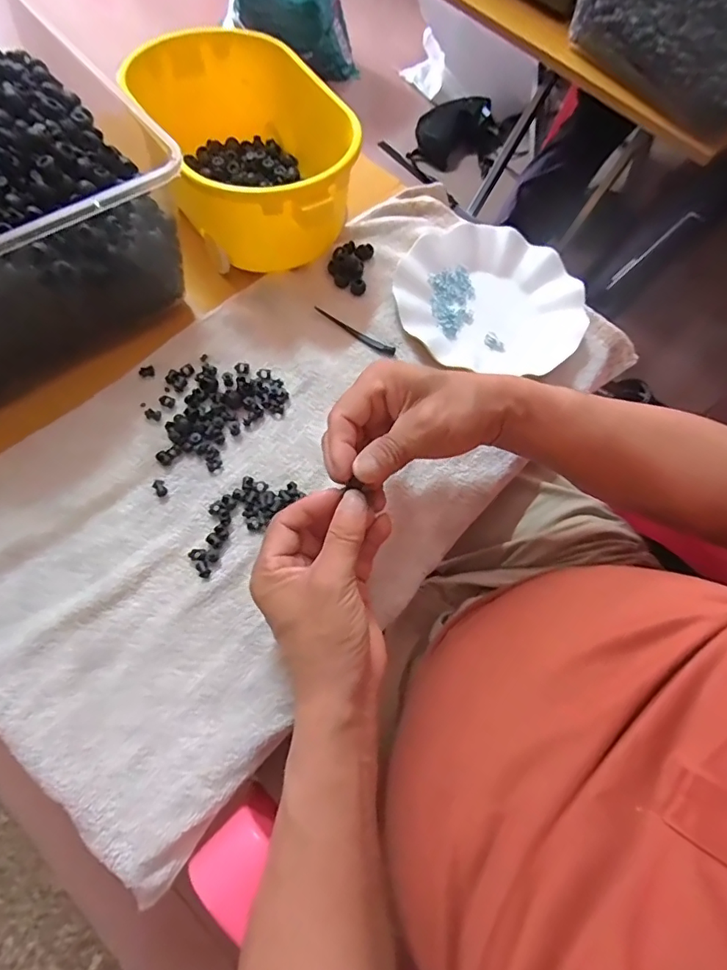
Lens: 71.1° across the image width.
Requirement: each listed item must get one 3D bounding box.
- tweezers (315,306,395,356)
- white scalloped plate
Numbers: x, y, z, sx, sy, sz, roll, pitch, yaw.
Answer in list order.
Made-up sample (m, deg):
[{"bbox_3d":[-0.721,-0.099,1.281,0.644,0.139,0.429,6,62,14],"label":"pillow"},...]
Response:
[{"bbox_3d":[-0.009,-0.143,0.477,0.087,0.006,0.011,31,67,9],"label":"tweezers"},{"bbox_3d":[0.126,-0.193,0.508,0.184,0.036,0.159,8,65,-2],"label":"white scalloped plate"}]

